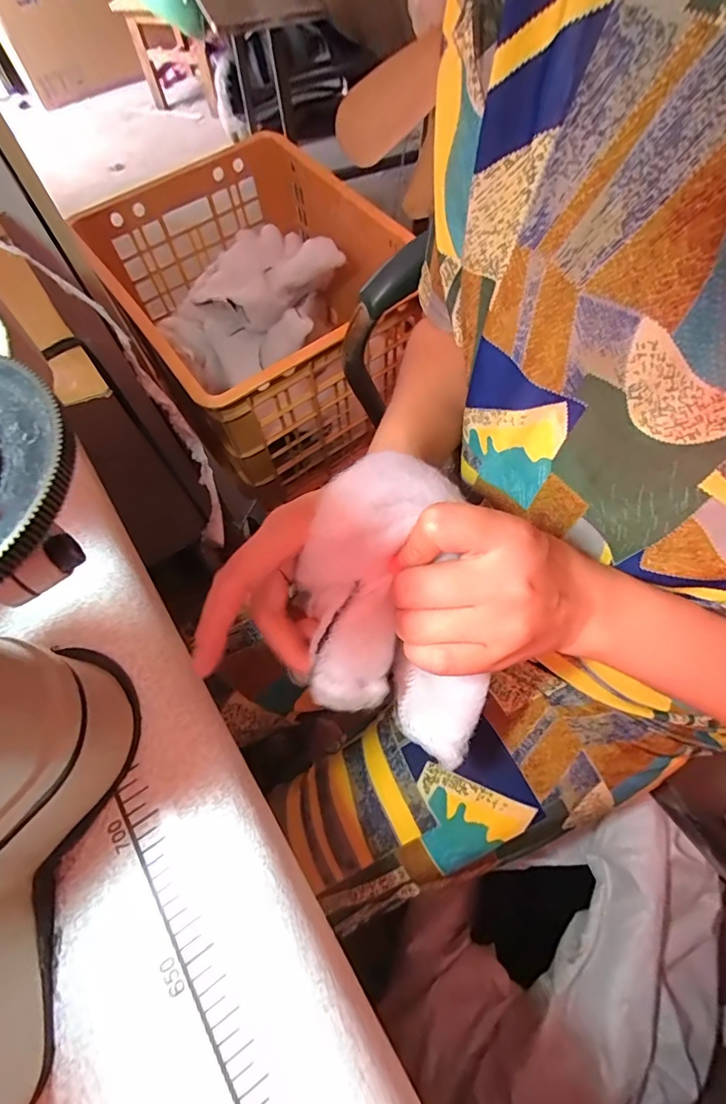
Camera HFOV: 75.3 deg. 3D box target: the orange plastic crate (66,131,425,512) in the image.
[{"bbox_3d":[-0.146,-0.393,0.795,0.422,0.278,0.472,-34,69,-13],"label":"orange plastic crate"}]

